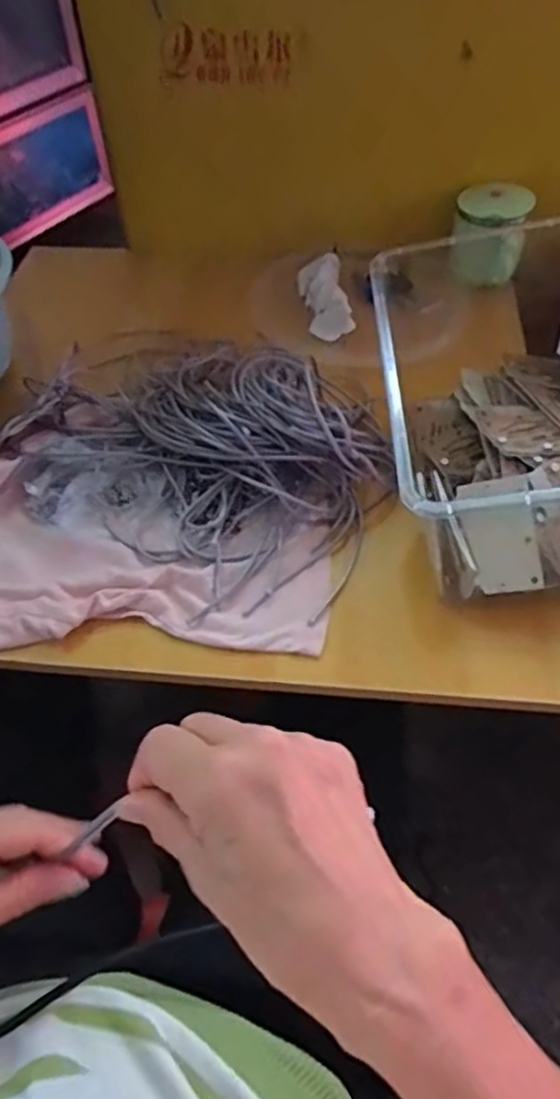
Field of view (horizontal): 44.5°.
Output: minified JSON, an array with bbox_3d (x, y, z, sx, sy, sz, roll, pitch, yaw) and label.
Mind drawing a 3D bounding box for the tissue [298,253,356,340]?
[{"bbox_3d":[0.051,-0.290,0.772,0.049,0.038,0.137,-6,51,-3],"label":"tissue"}]

